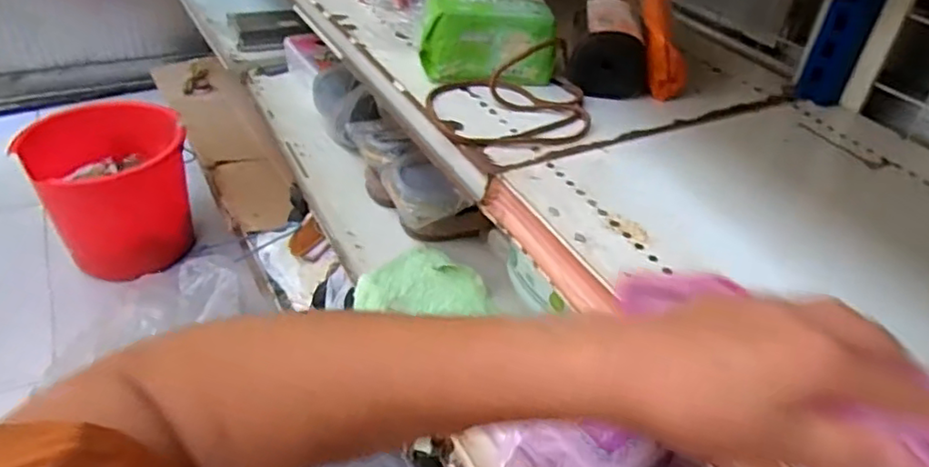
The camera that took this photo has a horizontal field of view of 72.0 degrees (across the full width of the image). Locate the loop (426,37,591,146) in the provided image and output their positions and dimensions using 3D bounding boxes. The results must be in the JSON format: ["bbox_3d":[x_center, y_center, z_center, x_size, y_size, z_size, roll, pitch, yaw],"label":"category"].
[{"bbox_3d":[0.040,-0.117,0.513,0.132,0.043,0.105,-5,39,-12],"label":"loop"}]

